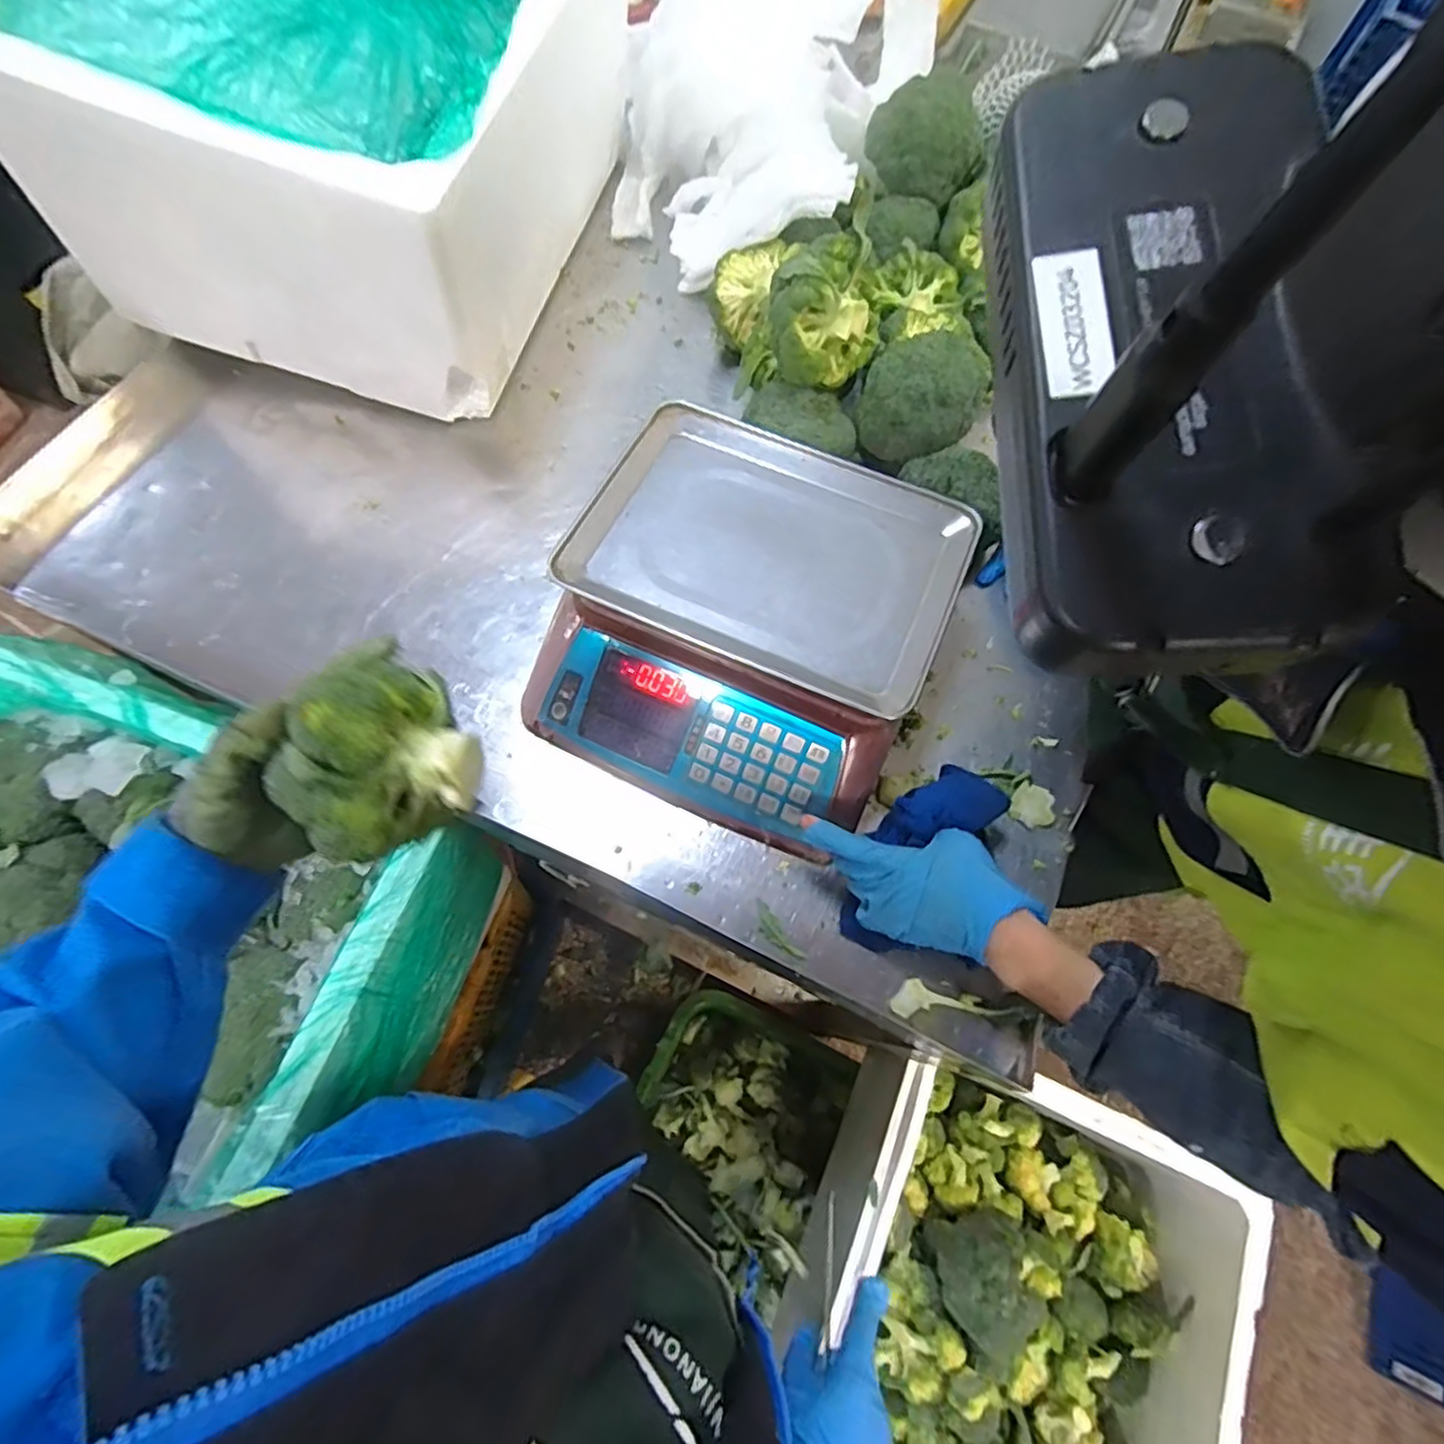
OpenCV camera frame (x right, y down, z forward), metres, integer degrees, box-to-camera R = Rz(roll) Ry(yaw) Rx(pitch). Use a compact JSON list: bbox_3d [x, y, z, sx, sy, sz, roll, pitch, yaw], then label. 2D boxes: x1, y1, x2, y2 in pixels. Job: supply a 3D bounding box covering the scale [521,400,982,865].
[{"bbox_3d":[0.023,-0.093,0.622,0.328,0.117,0.338,24,69,8],"label":"scale"}]

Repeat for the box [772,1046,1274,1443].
[{"bbox_3d":[0.310,0.712,0.789,0.407,0.236,0.553,24,69,8],"label":"box"}]

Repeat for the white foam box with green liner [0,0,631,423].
[{"bbox_3d":[-0.378,-0.652,0.737,0.419,0.322,0.577,14,68,4],"label":"white foam box with green liner"}]

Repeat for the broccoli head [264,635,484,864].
[{"bbox_3d":[-0.193,0.016,0.377,0.091,0.090,0.099,-30,72,-13],"label":"broccoli head"}]

